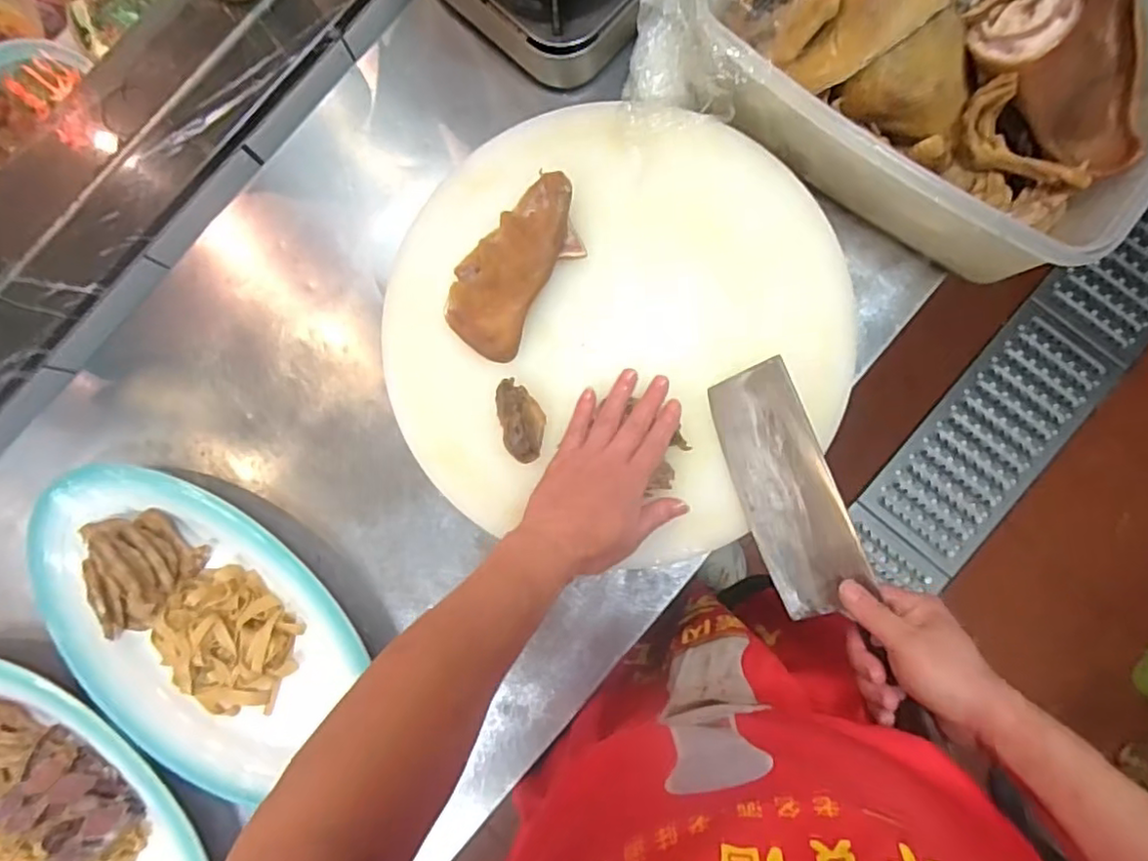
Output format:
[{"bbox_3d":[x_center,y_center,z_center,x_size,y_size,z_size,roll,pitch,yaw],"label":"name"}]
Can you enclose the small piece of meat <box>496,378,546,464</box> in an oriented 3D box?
[{"bbox_3d":[-0.046,-0.010,0.553,0.038,0.019,0.075,-16,83,2],"label":"small piece of meat"}]

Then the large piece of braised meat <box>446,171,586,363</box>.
[{"bbox_3d":[-0.049,-0.147,0.562,0.077,0.024,0.165,34,87,6],"label":"large piece of braised meat"}]

